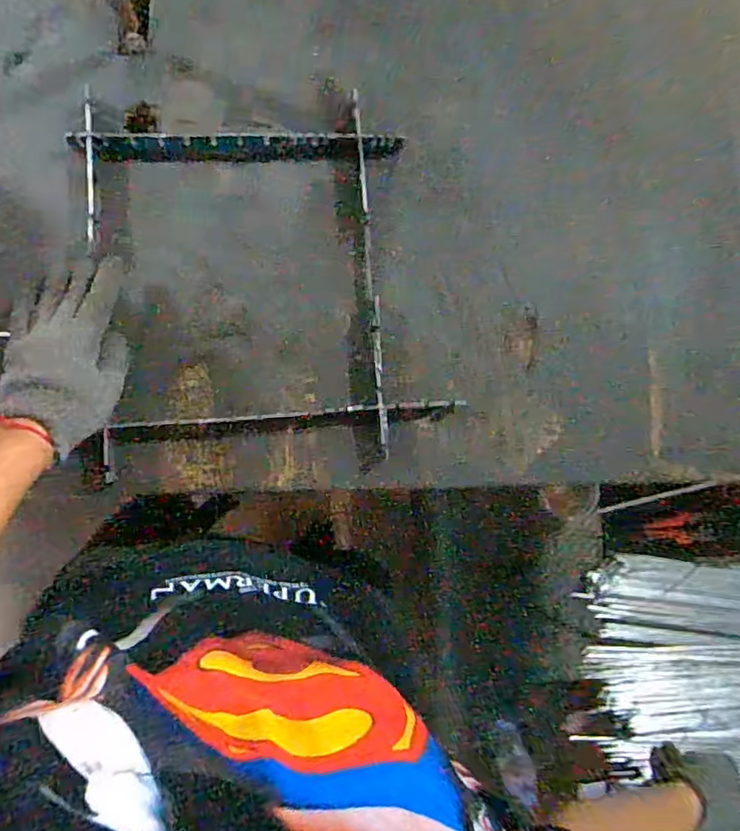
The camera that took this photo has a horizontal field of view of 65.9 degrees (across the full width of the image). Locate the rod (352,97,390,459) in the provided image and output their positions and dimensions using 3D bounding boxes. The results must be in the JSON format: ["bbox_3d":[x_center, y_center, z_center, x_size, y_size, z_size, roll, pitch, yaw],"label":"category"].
[{"bbox_3d":[0.001,-0.148,0.575,0.006,0.007,0.365,-4,86,-8],"label":"rod"}]

